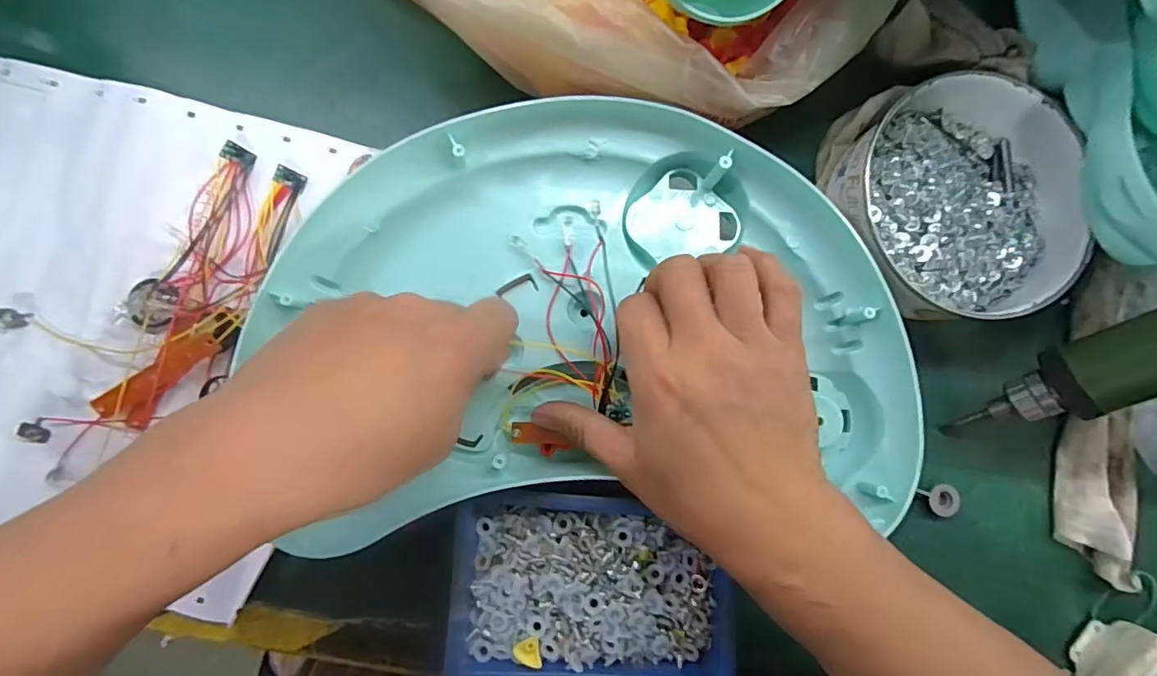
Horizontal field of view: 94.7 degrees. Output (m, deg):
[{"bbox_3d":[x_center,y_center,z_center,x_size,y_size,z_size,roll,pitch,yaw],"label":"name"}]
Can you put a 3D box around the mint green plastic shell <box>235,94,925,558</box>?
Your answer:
[{"bbox_3d":[0.009,-0.008,0.285,0.315,0.047,0.230,-5,86,-6],"label":"mint green plastic shell"}]

